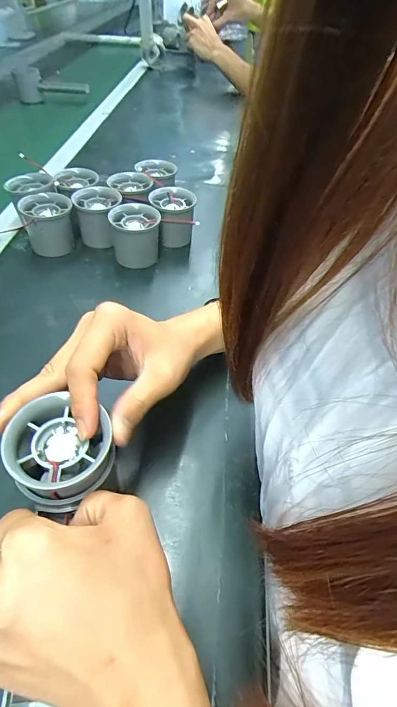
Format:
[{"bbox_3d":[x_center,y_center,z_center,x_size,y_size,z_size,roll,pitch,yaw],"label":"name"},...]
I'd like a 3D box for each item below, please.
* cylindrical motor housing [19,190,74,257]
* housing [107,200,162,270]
[{"bbox_3d":[-0.170,-0.146,0.430,0.051,0.053,0.052,2,48,-2],"label":"cylindrical motor housing"},{"bbox_3d":[-0.070,-0.130,0.426,0.053,0.055,0.054,2,48,-2],"label":"housing"}]

